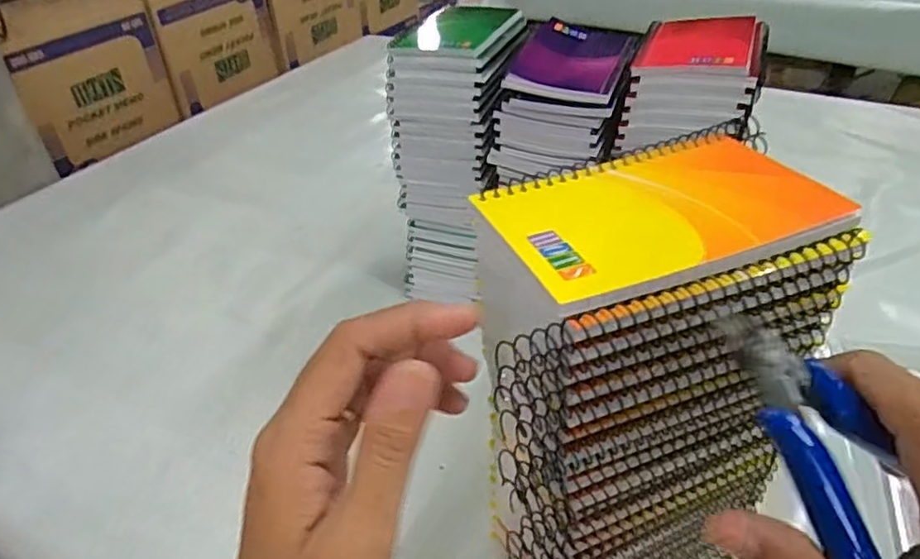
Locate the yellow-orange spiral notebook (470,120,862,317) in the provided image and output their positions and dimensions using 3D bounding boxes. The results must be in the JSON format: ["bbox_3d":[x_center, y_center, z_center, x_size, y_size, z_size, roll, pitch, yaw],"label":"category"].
[{"bbox_3d":[0.079,-0.031,0.256,0.136,0.007,0.085,-17,40,-16],"label":"yellow-orange spiral notebook"}]

